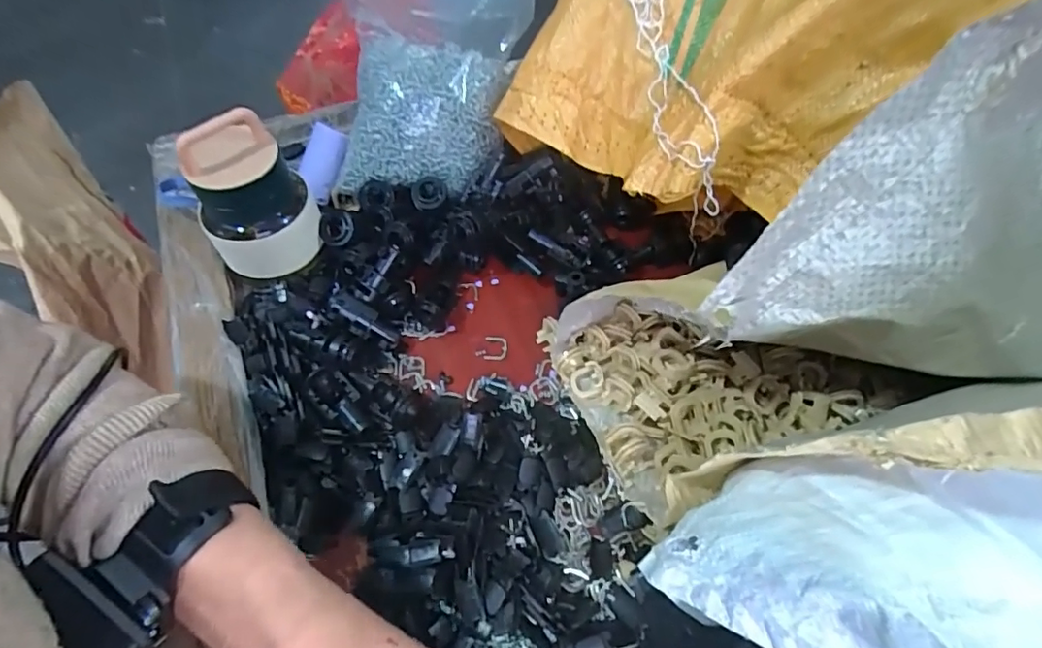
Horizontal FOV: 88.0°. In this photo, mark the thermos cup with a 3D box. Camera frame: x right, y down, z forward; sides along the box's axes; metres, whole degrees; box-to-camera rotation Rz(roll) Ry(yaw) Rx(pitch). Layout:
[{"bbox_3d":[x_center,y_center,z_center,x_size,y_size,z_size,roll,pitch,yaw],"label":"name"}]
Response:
[{"bbox_3d":[-0.187,-0.087,0.376,0.073,0.112,0.065,-27,63,-17],"label":"thermos cup"}]

